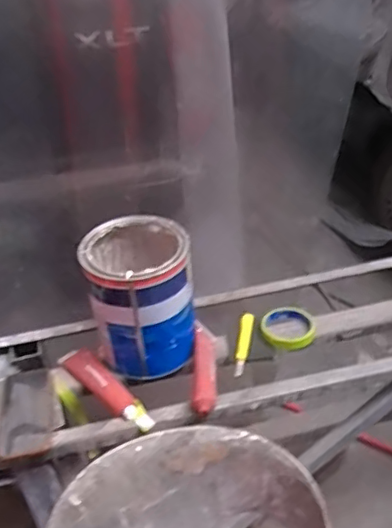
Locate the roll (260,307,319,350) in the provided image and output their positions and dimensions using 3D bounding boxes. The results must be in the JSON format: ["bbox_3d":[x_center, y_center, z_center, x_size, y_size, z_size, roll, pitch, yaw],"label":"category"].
[{"bbox_3d":[0.162,0.111,0.981,0.093,0.022,0.090,-3,33,2],"label":"roll"}]

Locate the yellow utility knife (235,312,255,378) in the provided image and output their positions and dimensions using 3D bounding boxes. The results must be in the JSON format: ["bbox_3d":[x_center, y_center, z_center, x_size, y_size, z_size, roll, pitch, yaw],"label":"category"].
[{"bbox_3d":[0.082,0.135,0.956,0.021,0.012,0.154,3,35,13],"label":"yellow utility knife"}]

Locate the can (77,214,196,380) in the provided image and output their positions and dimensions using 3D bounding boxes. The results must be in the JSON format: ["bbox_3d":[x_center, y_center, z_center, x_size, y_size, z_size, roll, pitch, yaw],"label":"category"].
[{"bbox_3d":[-0.085,0.053,0.918,0.166,0.212,0.189,-10,33,-9],"label":"can"}]

